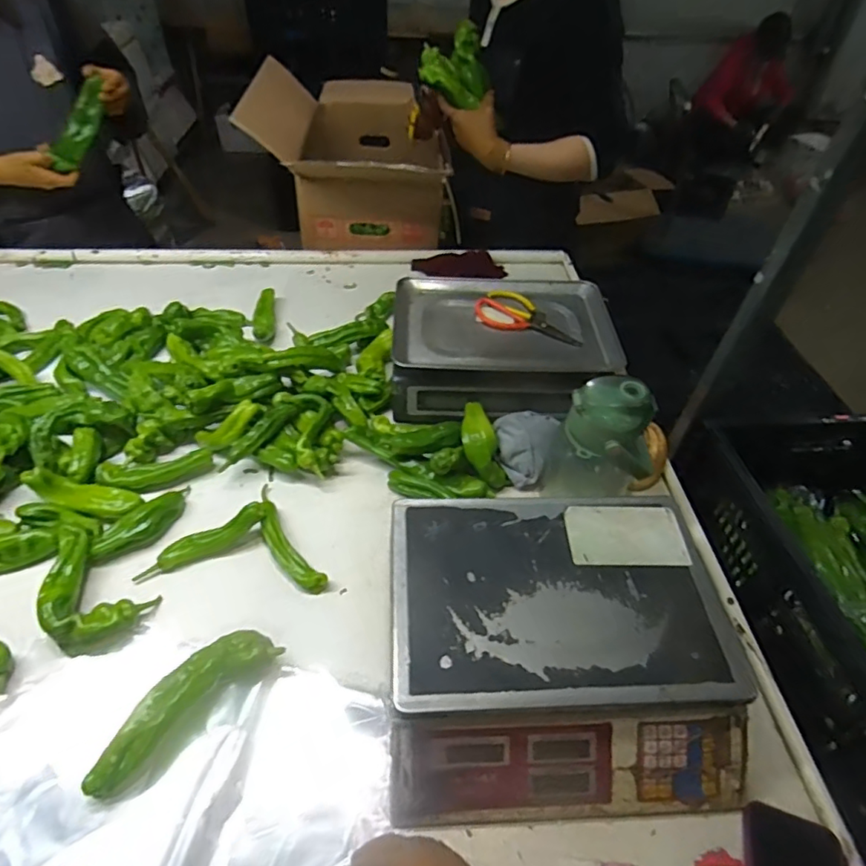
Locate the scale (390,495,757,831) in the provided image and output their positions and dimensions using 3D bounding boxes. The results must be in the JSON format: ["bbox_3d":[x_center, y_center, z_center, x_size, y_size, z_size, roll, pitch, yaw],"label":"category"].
[{"bbox_3d":[0.123,0.213,0.596,0.339,0.107,0.287,0,45,-4],"label":"scale"}]

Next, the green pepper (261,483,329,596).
[{"bbox_3d":[-0.194,0.129,0.718,0.039,0.036,0.181,-25,52,-25],"label":"green pepper"}]

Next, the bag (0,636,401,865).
[{"bbox_3d":[-0.273,0.337,0.496,0.441,0.046,0.297,2,46,-1],"label":"bag"}]

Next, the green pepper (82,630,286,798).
[{"bbox_3d":[-0.251,0.268,0.565,0.198,0.038,0.063,-32,55,-30],"label":"green pepper"}]

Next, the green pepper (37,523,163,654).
[{"bbox_3d":[-0.401,0.180,0.638,0.151,0.039,0.096,26,49,21],"label":"green pepper"}]

